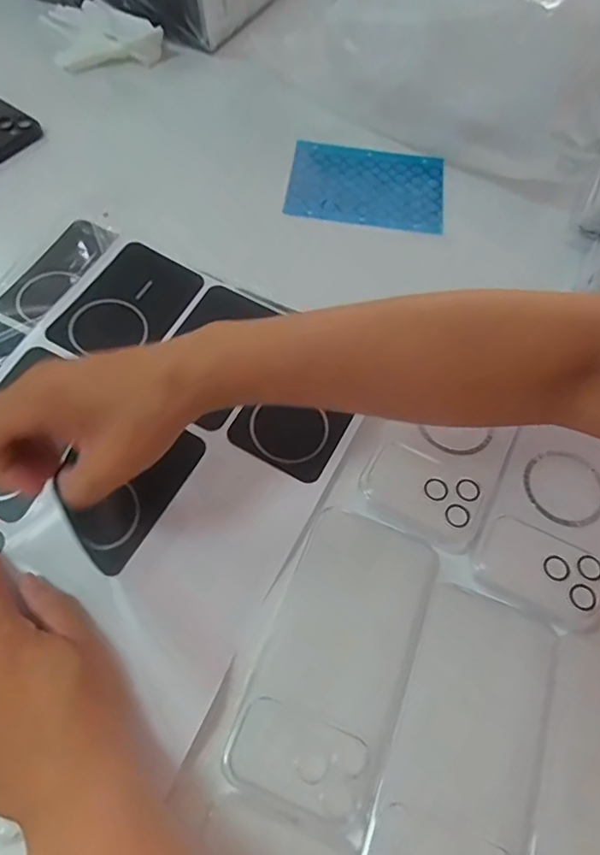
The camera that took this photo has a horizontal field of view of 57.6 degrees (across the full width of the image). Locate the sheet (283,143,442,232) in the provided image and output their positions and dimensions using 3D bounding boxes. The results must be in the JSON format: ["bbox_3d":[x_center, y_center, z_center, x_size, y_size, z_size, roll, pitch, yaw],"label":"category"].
[{"bbox_3d":[0.062,-0.228,0.511,0.142,0.007,0.097,7,63,1],"label":"sheet"}]

